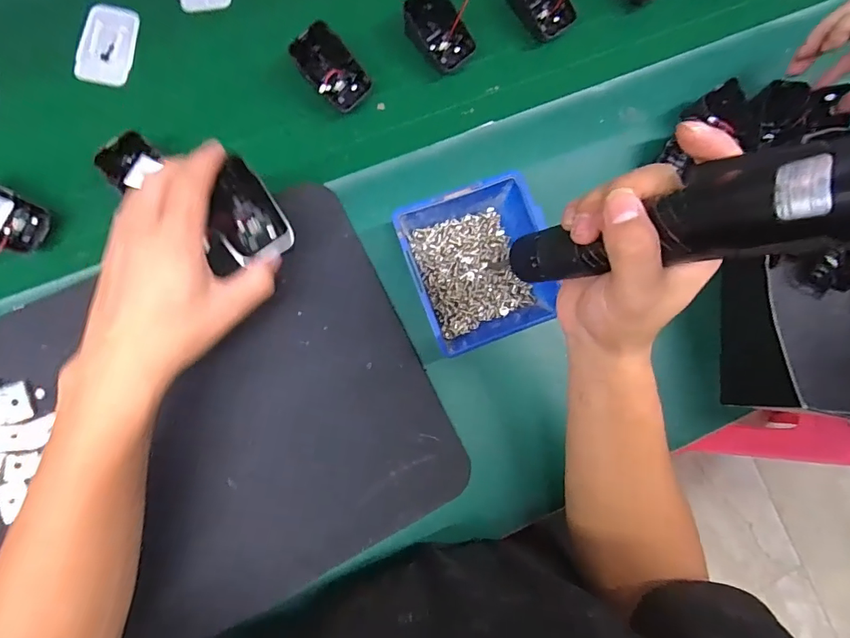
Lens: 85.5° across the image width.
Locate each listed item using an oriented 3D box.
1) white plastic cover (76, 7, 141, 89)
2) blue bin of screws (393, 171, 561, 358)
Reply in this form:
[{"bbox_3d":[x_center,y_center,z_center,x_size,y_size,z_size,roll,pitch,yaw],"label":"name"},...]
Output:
[{"bbox_3d":[-0.282,-0.243,0.409,0.040,0.013,0.072,12,84,-7],"label":"white plastic cover"},{"bbox_3d":[0.042,-0.043,0.387,0.115,0.058,0.126,-24,88,-10],"label":"blue bin of screws"}]

